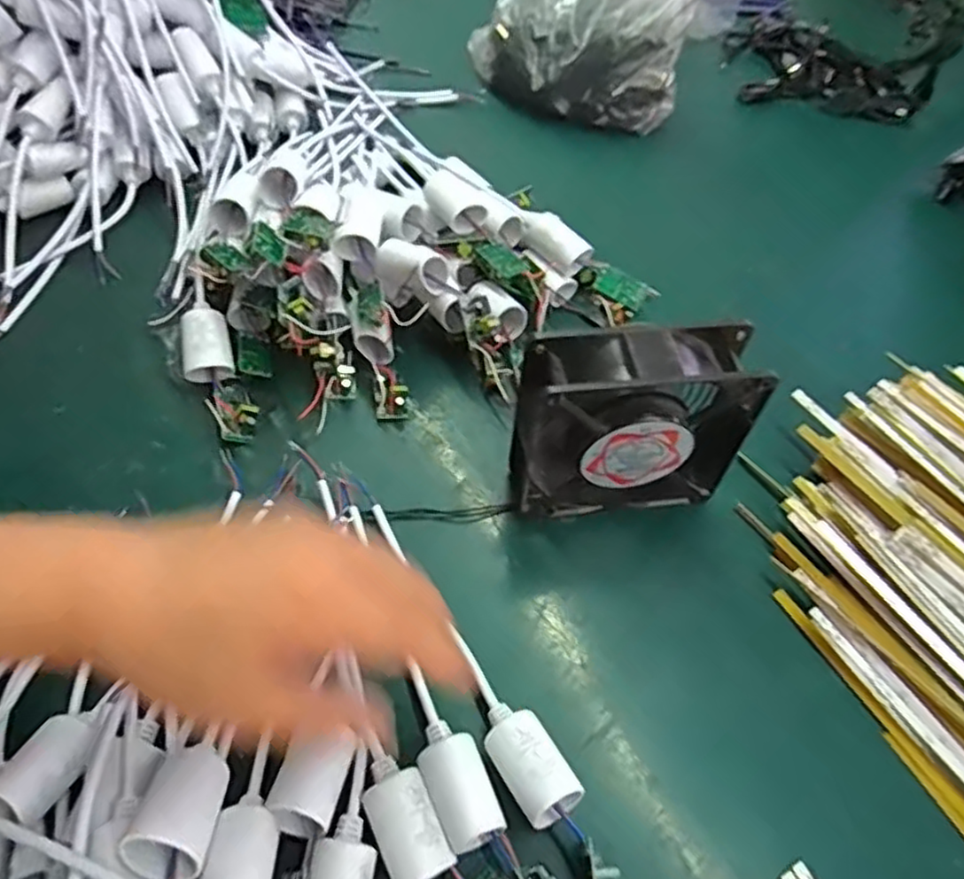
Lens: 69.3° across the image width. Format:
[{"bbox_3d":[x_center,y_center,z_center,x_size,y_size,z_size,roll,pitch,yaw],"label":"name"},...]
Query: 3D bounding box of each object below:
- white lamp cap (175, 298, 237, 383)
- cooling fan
[{"bbox_3d":[-0.185,-0.063,0.464,0.032,0.031,0.045,-16,57,-14],"label":"white lamp cap"},{"bbox_3d":[0.079,-0.008,0.381,0.123,0.113,0.042,-5,55,-7],"label":"cooling fan"}]

